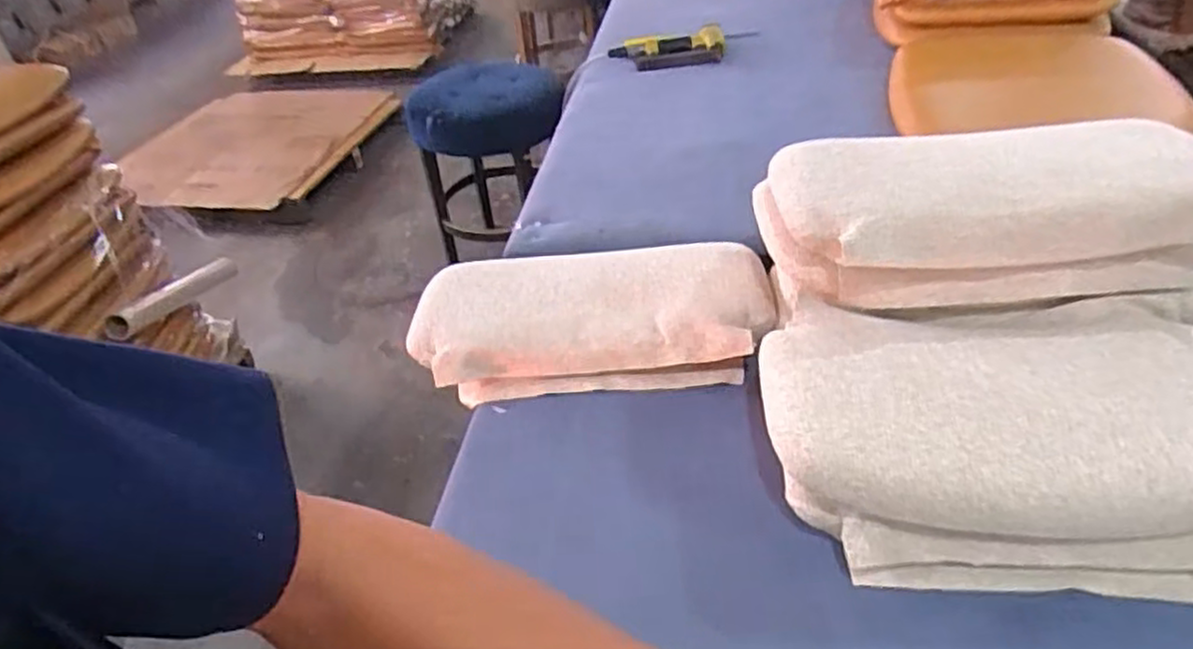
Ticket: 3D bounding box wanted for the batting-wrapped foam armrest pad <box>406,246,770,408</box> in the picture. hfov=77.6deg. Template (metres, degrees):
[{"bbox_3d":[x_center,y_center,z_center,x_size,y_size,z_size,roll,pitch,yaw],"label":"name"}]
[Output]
[{"bbox_3d":[-0.009,-0.013,0.952,0.439,0.079,0.233,-3,39,4],"label":"batting-wrapped foam armrest pad"}]

